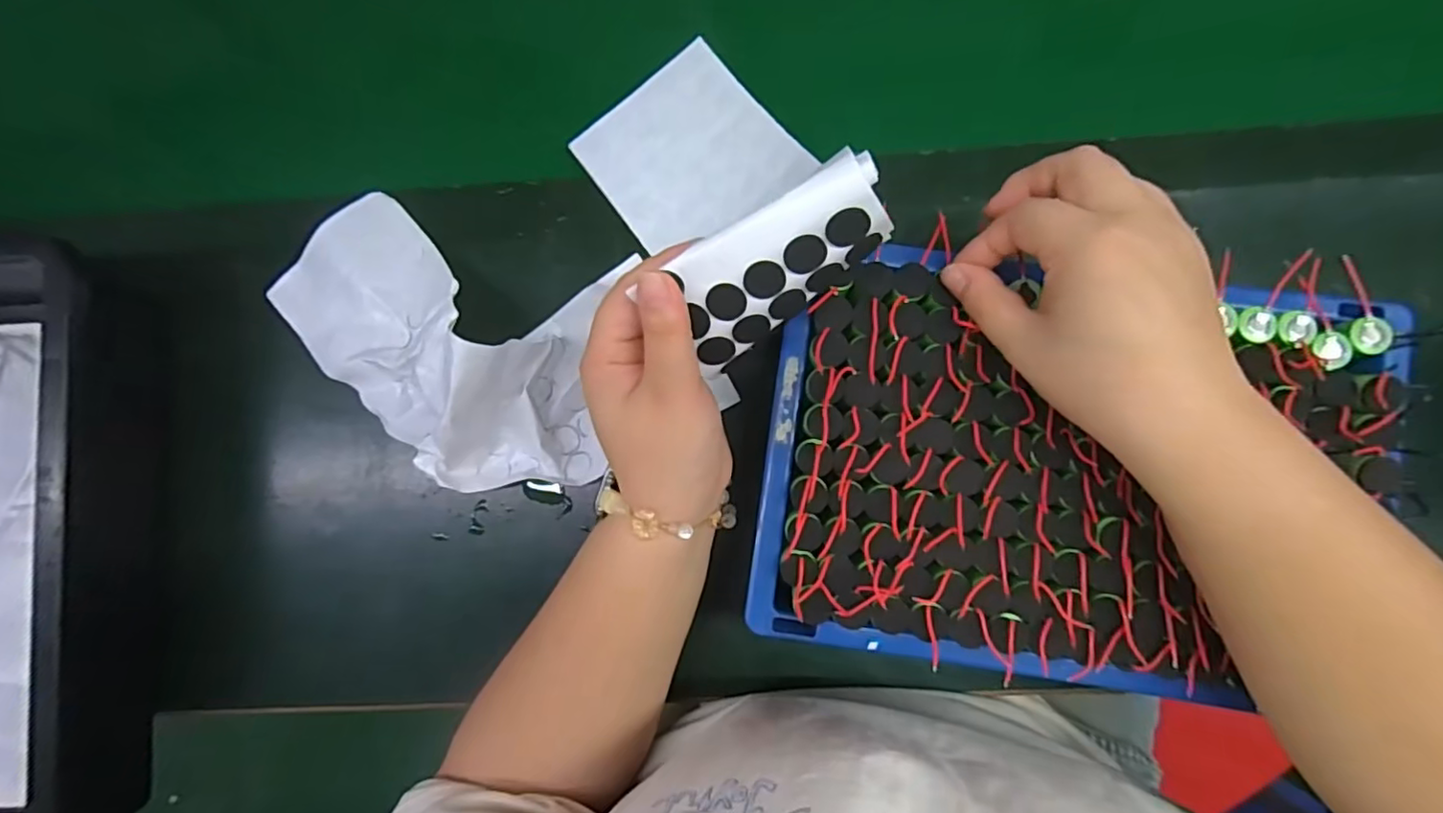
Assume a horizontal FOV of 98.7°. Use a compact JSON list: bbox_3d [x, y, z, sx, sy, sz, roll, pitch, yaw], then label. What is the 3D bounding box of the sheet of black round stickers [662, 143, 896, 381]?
[{"bbox_3d":[0.024,-0.059,0.265,0.101,0.013,0.055,-27,121,24],"label":"sheet of black round stickers"}]

